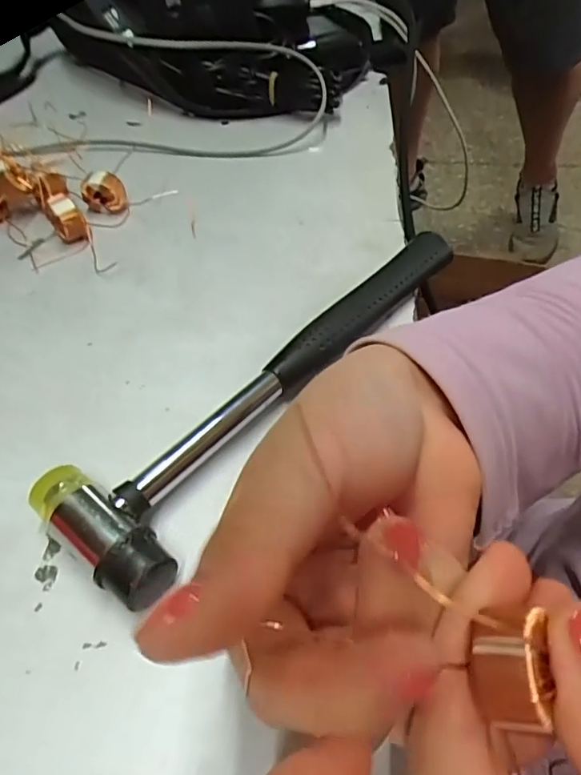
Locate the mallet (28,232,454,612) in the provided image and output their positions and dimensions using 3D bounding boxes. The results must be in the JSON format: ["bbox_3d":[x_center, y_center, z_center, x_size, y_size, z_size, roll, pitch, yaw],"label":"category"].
[{"bbox_3d":[0.000,-0.007,0.249,0.062,0.023,0.233,34,58,24],"label":"mallet"}]

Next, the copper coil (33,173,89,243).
[{"bbox_3d":[-0.139,-0.107,0.327,0.019,0.024,0.044,-24,55,-19],"label":"copper coil"}]

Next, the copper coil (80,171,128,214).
[{"bbox_3d":[-0.114,-0.122,0.338,0.026,0.023,0.014,9,51,7],"label":"copper coil"}]

